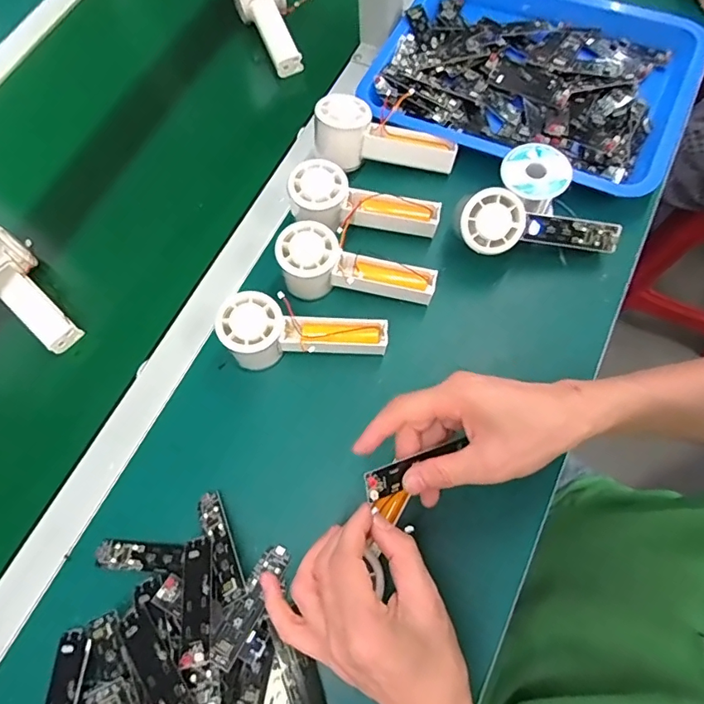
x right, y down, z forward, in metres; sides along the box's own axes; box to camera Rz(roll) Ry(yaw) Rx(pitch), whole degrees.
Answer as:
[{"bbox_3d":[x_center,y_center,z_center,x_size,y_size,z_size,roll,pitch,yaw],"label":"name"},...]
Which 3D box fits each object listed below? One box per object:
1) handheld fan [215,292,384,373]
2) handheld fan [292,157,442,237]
[{"bbox_3d":[-0.046,-0.014,0.447,0.150,0.053,0.058,4,69,-10],"label":"handheld fan"},{"bbox_3d":[0.010,-0.141,0.486,0.149,0.048,0.059,14,70,-7],"label":"handheld fan"}]

